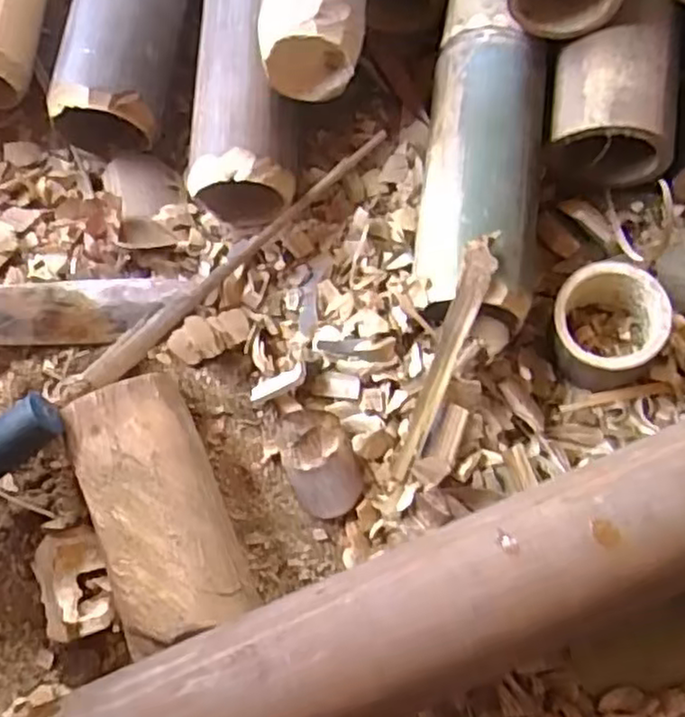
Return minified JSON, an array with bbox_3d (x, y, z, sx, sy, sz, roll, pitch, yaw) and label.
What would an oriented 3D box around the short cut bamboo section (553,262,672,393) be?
[{"bbox_3d":[0.156,-0.018,0.412,0.064,0.046,0.063,0,73,1],"label":"short cut bamboo section"}]

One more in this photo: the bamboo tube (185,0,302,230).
[{"bbox_3d":[-0.059,-0.232,0.458,0.065,0.059,0.288,1,73,1],"label":"bamboo tube"}]

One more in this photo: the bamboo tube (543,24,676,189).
[{"bbox_3d":[0.166,-0.156,0.434,0.079,0.067,0.074,0,73,1],"label":"bamboo tube"}]

